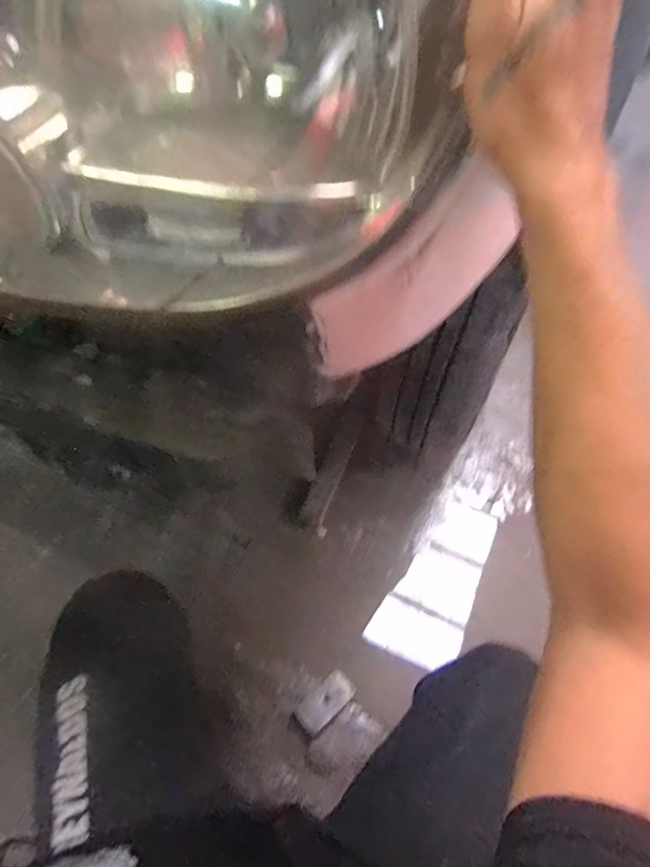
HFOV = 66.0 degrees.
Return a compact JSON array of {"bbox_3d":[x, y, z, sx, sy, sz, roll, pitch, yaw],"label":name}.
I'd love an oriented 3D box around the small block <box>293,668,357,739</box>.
[{"bbox_3d":[0.002,0.437,0.811,0.101,0.019,0.050,-38,65,-23],"label":"small block"}]

